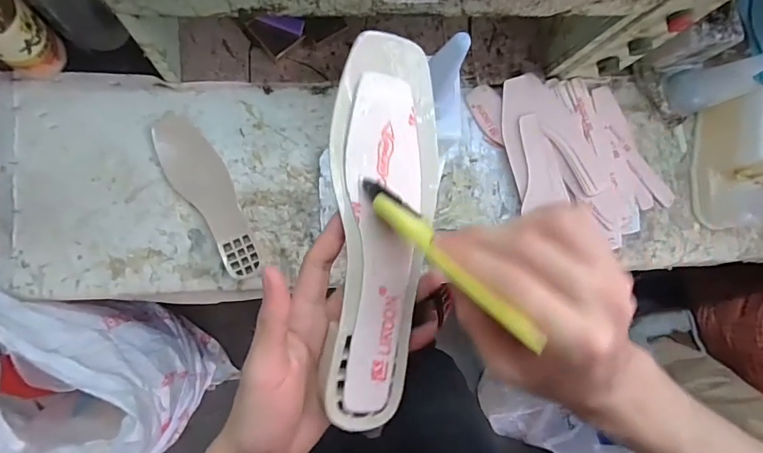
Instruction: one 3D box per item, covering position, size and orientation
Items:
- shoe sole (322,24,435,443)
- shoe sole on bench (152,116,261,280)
[{"bbox_3d":[0.001,0.003,0.304,0.068,0.014,0.246,4,89,-9],"label":"shoe sole"},{"bbox_3d":[-0.241,-0.041,0.659,0.071,0.022,0.243,-30,94,-8],"label":"shoe sole on bench"}]

